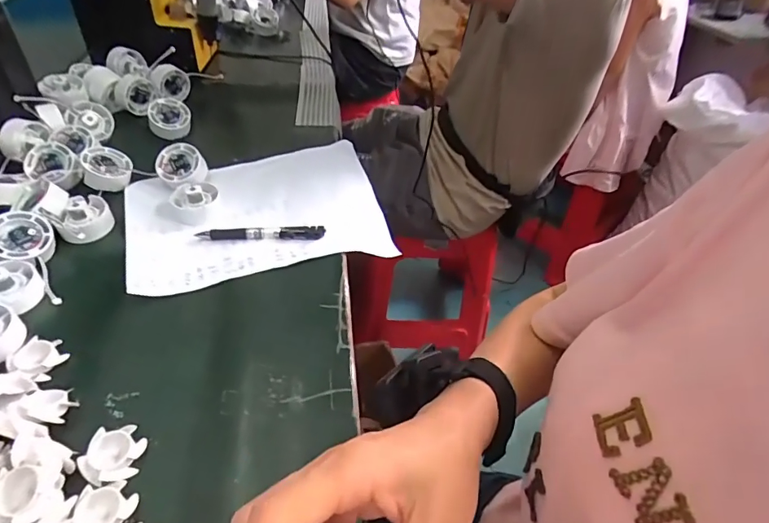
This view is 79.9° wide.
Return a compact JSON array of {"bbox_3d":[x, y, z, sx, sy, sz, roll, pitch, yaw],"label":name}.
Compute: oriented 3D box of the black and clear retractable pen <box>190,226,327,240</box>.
[{"bbox_3d":[-0.137,-0.034,0.514,0.137,0.013,0.018,0,44,-6],"label":"black and clear retractable pen"}]

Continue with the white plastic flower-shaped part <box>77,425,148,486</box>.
[{"bbox_3d":[-0.197,0.141,0.334,0.037,0.012,0.039,0,44,-5],"label":"white plastic flower-shaped part"}]

